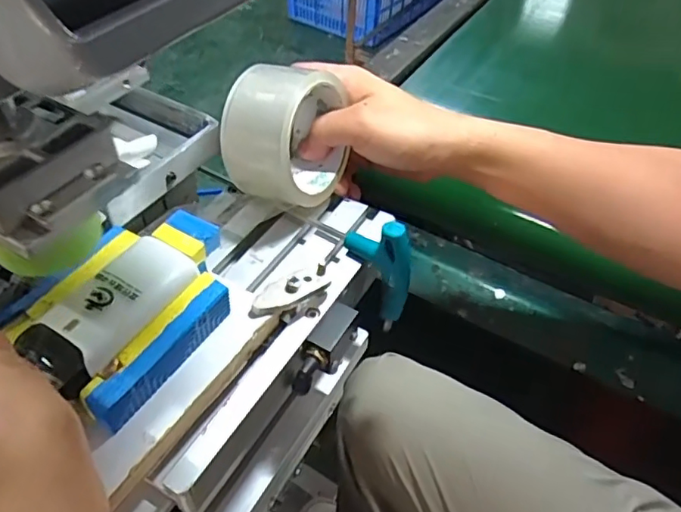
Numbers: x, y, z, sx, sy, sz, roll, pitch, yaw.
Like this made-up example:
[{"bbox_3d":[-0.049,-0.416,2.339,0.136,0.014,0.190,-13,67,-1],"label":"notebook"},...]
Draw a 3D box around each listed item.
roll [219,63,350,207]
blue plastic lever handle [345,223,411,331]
[{"bbox_3d":[-0.037,-0.088,0.393,0.068,0.088,0.079,16,49,13],"label":"roll"},{"bbox_3d":[0.026,0.007,0.391,0.051,0.083,0.013,34,55,26],"label":"blue plastic lever handle"}]

